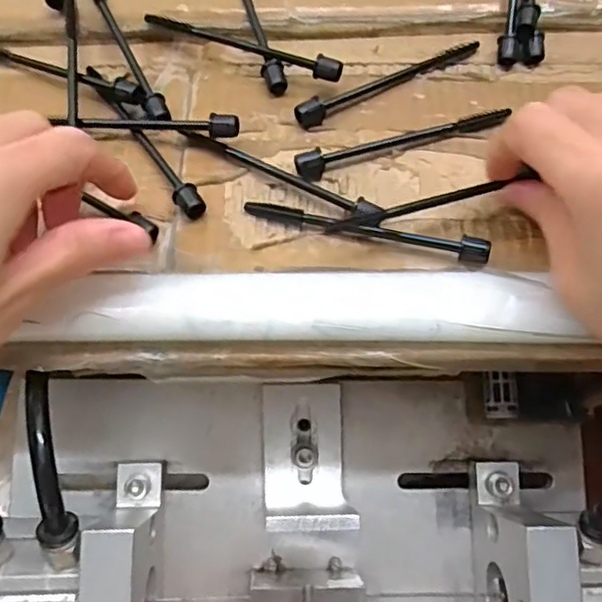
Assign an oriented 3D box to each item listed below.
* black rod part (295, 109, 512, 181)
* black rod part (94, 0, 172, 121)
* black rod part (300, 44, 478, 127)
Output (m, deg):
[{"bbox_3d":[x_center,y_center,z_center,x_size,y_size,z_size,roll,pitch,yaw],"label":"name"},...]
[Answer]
[{"bbox_3d":[0.045,-0.072,0.275,0.098,0.008,0.010,-17,61,-11],"label":"black rod part"},{"bbox_3d":[-0.083,-0.124,0.293,0.012,0.016,0.098,-22,62,-13],"label":"black rod part"},{"bbox_3d":[0.041,-0.105,0.291,0.098,0.007,0.012,-29,64,-17],"label":"black rod part"}]

